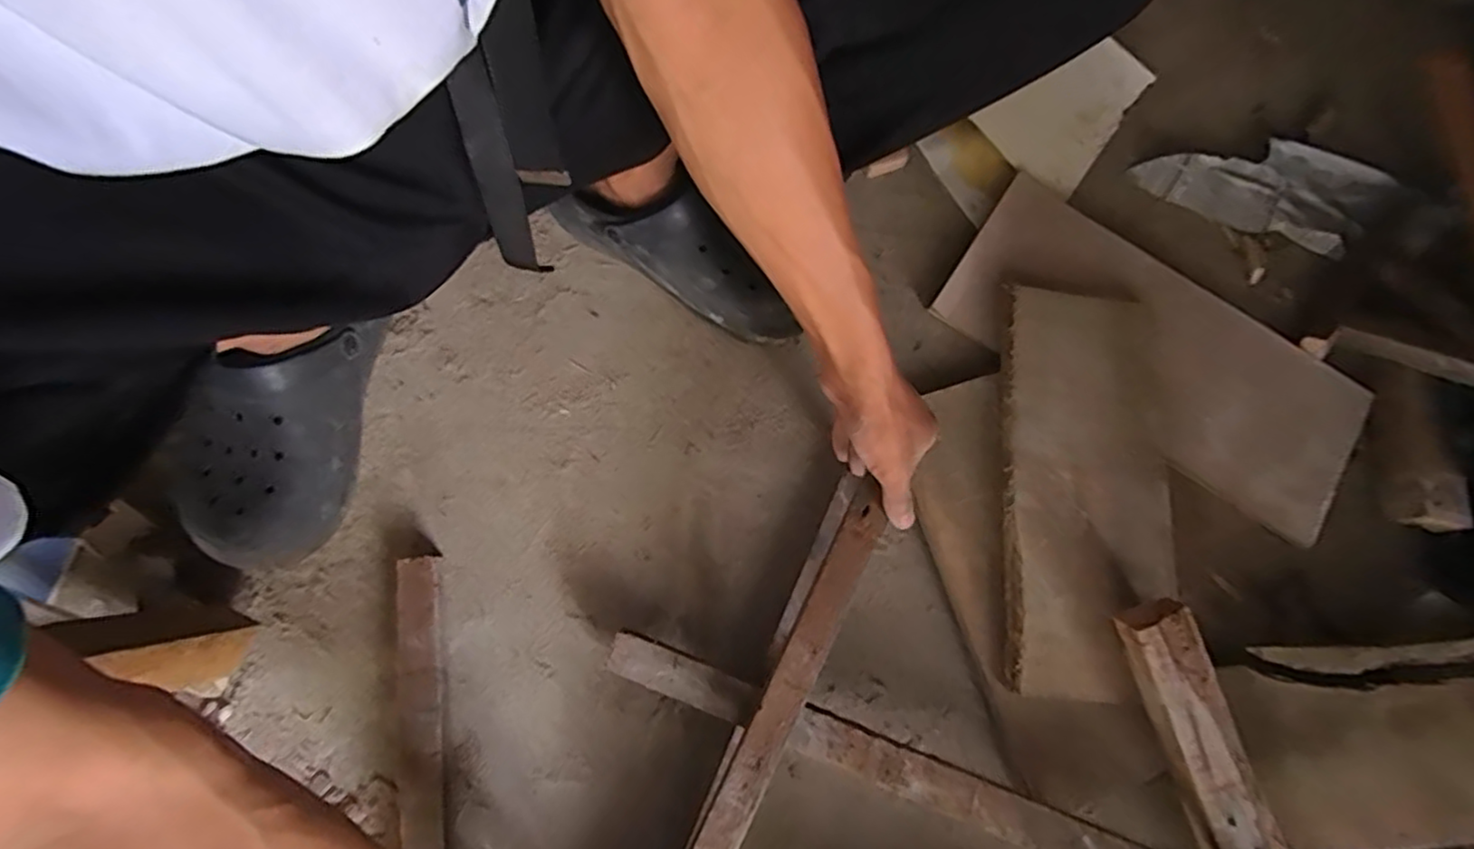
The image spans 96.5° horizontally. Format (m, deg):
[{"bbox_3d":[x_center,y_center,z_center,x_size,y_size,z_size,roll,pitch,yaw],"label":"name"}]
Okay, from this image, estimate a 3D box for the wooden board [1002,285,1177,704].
[{"bbox_3d":[0.306,0.051,0.576,0.146,0.024,0.350,7,76,-3],"label":"wooden board"}]

